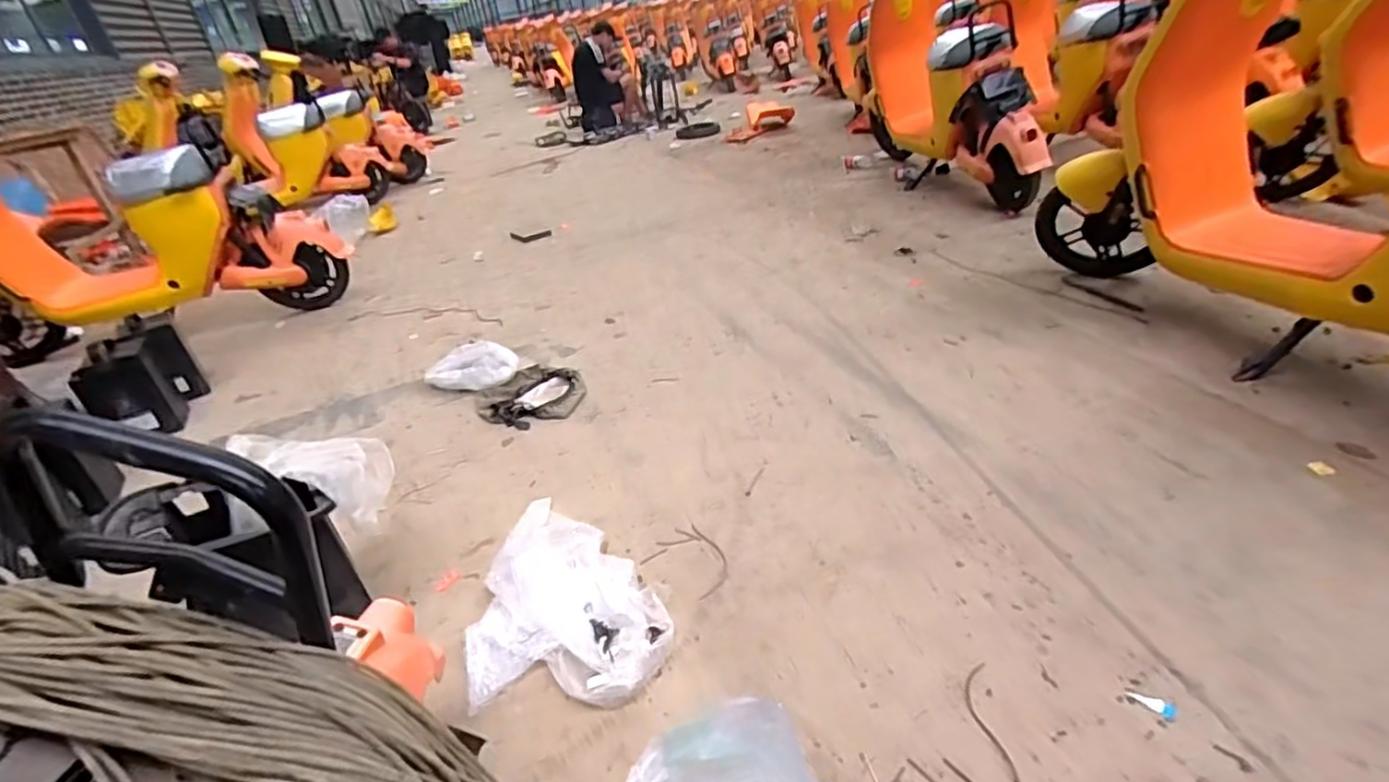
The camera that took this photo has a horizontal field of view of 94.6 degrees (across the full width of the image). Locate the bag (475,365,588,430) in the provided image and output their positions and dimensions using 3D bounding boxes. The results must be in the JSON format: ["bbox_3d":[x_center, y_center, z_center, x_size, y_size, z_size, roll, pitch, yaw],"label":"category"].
[{"bbox_3d":[-0.460,0.011,1.846,0.294,0.037,0.285,-31,37,-31],"label":"bag"}]

